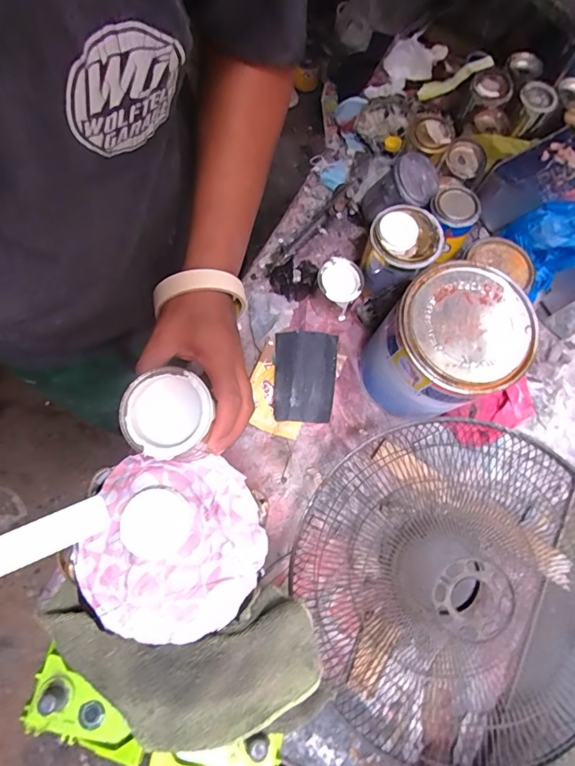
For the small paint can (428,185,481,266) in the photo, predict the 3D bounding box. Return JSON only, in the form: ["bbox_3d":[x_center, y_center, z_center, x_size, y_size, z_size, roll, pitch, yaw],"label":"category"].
[{"bbox_3d":[0.246,-0.243,0.660,0.070,0.084,0.075,0,72,0],"label":"small paint can"}]

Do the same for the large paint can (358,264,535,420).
[{"bbox_3d":[0.202,-0.036,0.586,0.153,0.211,0.148,0,72,0],"label":"large paint can"}]

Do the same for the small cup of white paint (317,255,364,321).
[{"bbox_3d":[0.078,-0.154,0.688,0.073,0.063,0.073,2,81,-10],"label":"small cup of white paint"}]

